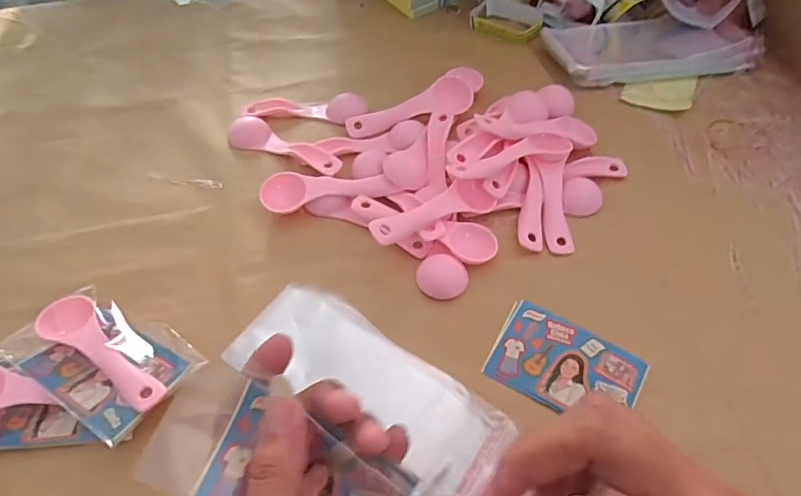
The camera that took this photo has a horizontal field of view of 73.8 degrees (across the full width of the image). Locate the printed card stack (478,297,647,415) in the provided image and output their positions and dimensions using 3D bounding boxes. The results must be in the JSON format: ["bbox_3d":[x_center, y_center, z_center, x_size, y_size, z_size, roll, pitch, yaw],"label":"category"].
[{"bbox_3d":[0.106,0.076,0.343,0.091,0.004,0.061,26,59,18],"label":"printed card stack"}]

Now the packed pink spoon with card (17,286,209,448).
[{"bbox_3d":[-0.189,0.070,0.342,0.105,0.017,0.071,28,59,20],"label":"packed pink spoon with card"}]

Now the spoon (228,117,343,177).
[{"bbox_3d":[-0.097,-0.087,0.450,0.111,0.013,0.031,22,57,16],"label":"spoon"}]

